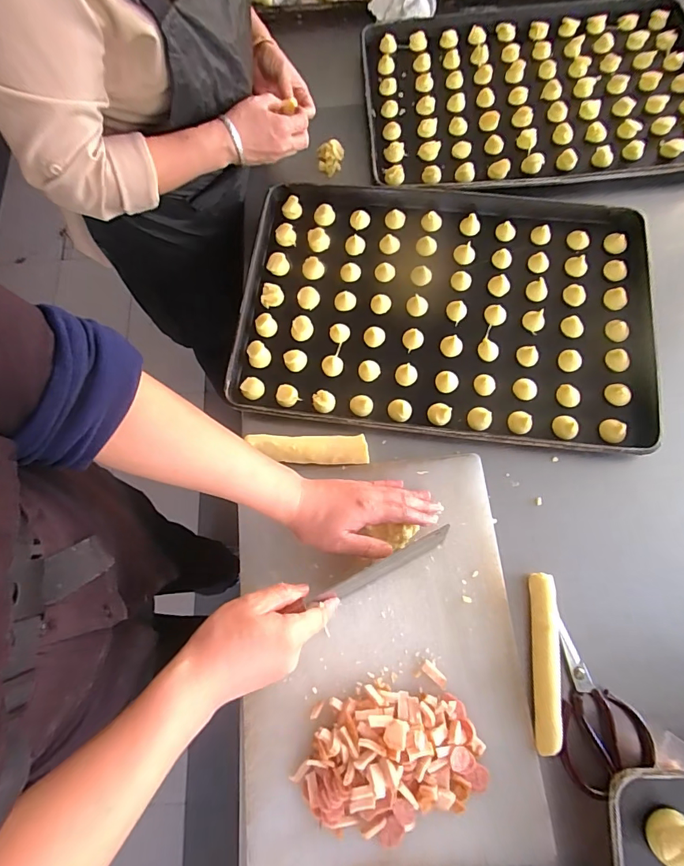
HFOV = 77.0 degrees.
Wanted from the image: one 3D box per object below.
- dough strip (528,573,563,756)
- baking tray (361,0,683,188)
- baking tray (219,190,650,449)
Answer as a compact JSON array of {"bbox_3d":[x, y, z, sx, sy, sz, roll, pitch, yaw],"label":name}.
[{"bbox_3d":[0.238,0.264,0.502,0.028,0.023,0.186,4,73,3],"label":"dough strip"},{"bbox_3d":[0.343,-0.611,0.766,0.585,0.023,0.421,-6,73,0],"label":"baking tray"},{"bbox_3d":[0.149,-0.191,0.650,0.589,0.023,0.411,6,73,4],"label":"baking tray"}]

